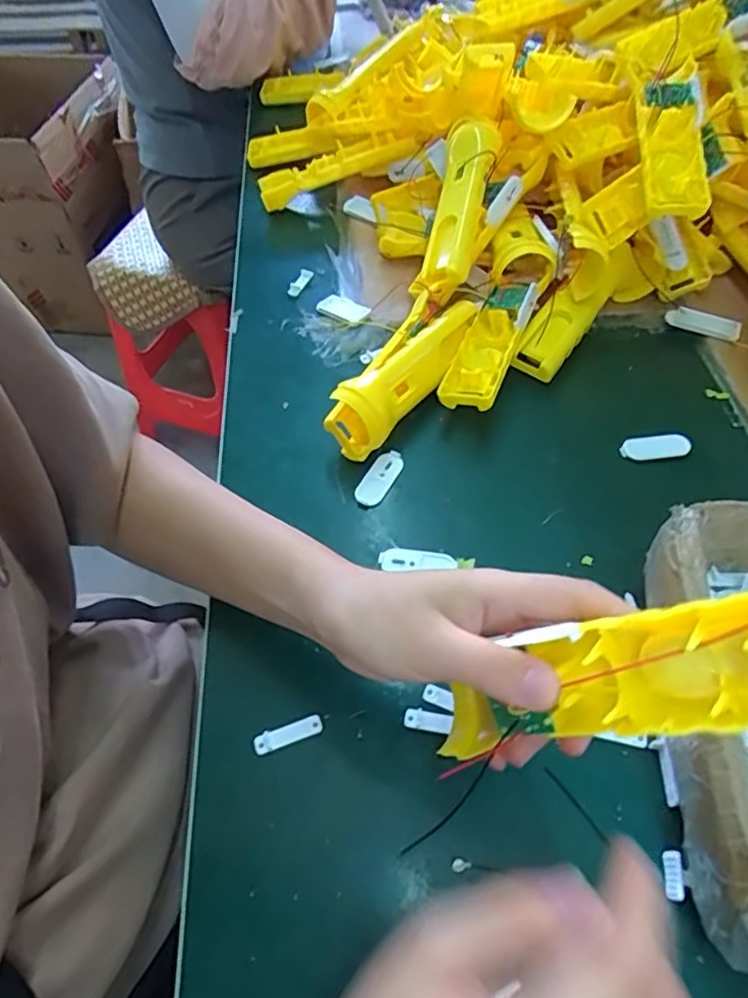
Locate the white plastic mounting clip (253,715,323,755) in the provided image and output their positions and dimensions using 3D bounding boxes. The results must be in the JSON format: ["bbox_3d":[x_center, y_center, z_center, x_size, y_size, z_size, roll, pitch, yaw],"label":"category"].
[{"bbox_3d":[-0.048,0.130,0.337,0.038,0.005,0.009,-18,56,-10],"label":"white plastic mounting clip"}]

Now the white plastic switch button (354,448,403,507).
[{"bbox_3d":[0.004,-0.016,0.438,0.020,0.005,0.049,21,58,16],"label":"white plastic switch button"}]

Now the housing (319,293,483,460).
[{"bbox_3d":[0.027,-0.100,0.463,0.045,0.052,0.167,25,59,18],"label":"housing"}]

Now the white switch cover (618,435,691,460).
[{"bbox_3d":[0.209,-0.038,0.452,0.049,0.009,0.017,-1,55,1],"label":"white switch cover"}]

